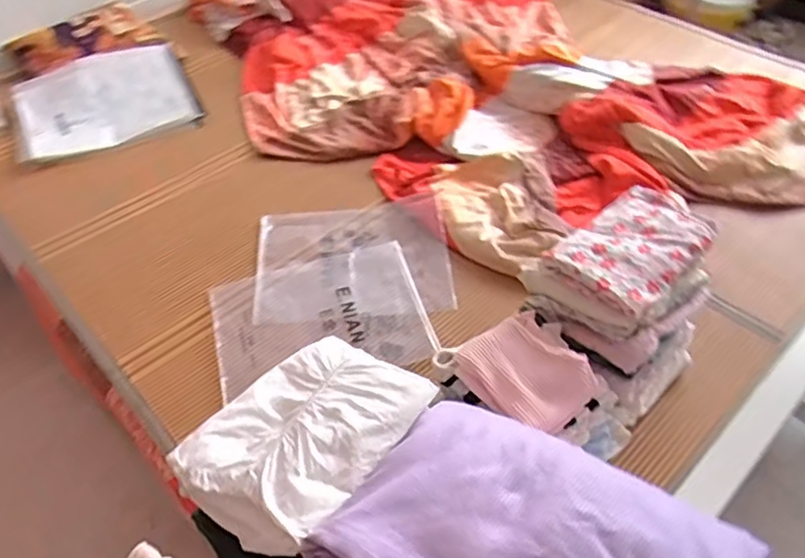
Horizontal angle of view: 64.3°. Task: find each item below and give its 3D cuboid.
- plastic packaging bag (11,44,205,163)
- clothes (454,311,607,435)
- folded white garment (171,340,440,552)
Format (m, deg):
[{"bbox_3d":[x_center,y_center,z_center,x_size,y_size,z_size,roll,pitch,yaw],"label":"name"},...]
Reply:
[{"bbox_3d":[-0.794,-0.482,1.699,0.439,0.044,0.363,-20,51,-15],"label":"plastic packaging bag"},{"bbox_3d":[0.173,0.128,0.896,0.138,0.064,0.161,-30,54,-22],"label":"clothes"},{"bbox_3d":[-0.126,0.194,0.817,0.207,0.041,0.281,30,56,25],"label":"folded white garment"}]

